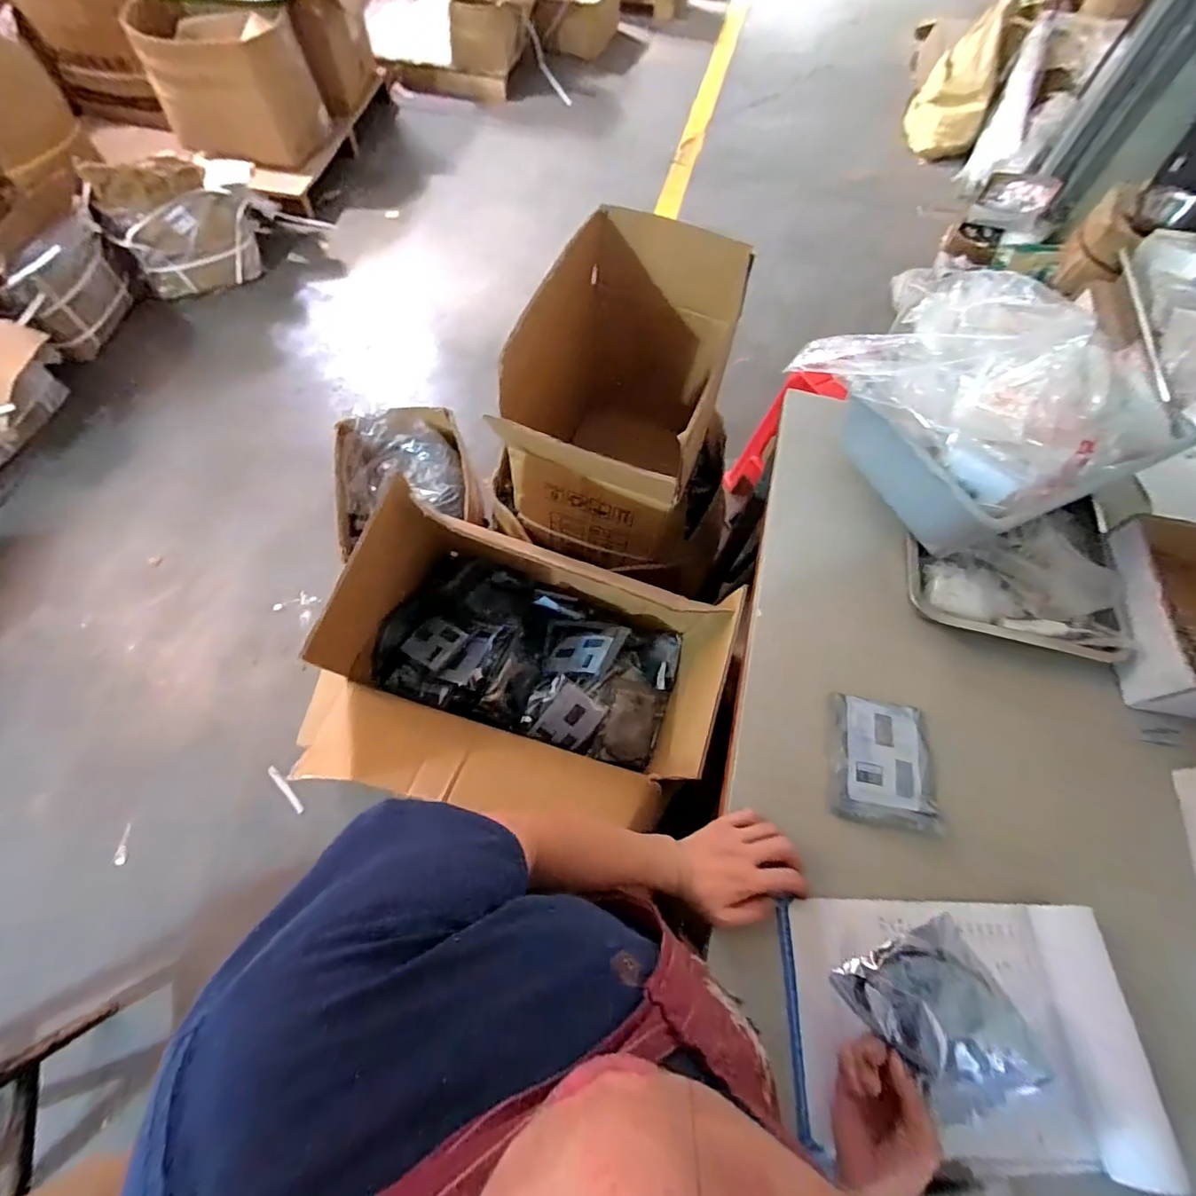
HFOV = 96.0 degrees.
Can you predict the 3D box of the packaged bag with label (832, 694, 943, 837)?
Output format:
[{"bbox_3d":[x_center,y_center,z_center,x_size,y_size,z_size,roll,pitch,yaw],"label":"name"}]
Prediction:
[{"bbox_3d":[0.345,0.197,0.651,0.126,0.035,0.148,13,64,3],"label":"packaged bag with label"}]

